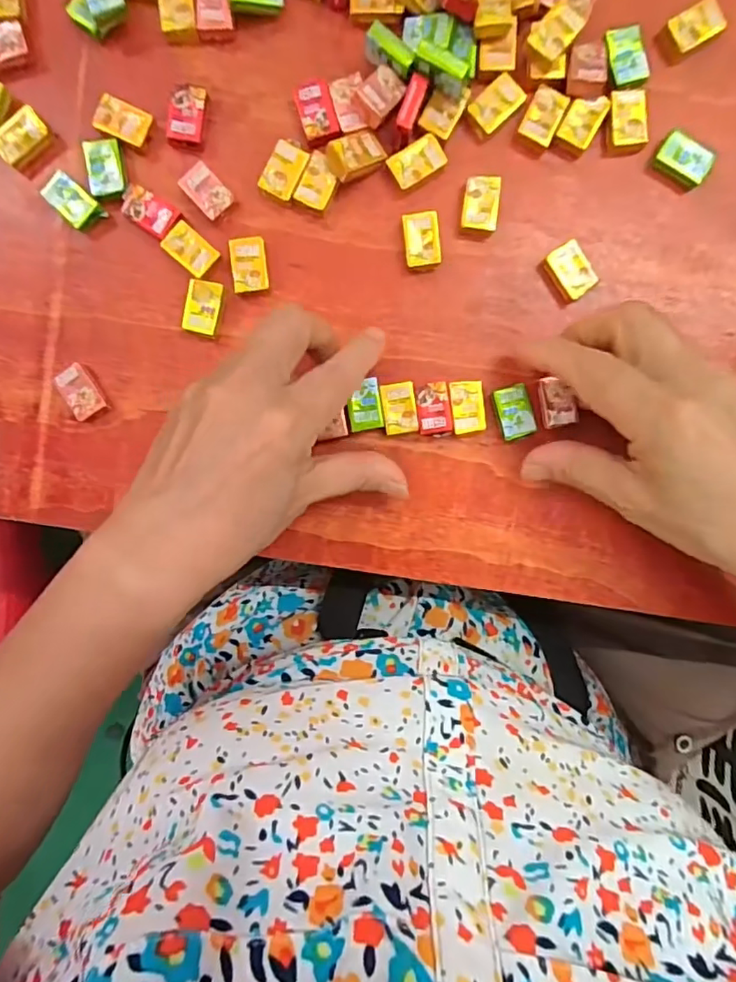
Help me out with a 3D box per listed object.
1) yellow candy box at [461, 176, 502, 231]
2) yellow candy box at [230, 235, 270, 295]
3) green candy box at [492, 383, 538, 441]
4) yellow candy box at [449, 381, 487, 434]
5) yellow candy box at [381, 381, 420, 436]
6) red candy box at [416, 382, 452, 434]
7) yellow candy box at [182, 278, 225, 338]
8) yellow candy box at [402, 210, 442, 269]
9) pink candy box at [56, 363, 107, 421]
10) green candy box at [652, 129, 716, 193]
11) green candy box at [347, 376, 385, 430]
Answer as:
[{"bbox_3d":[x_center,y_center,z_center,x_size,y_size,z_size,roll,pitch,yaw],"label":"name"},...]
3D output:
[{"bbox_3d":[0.056,-0.141,0.268,0.018,0.007,0.023,6,95,0],"label":"yellow candy box"},{"bbox_3d":[-0.058,-0.111,0.271,0.017,0.007,0.025,-5,95,1],"label":"yellow candy box"},{"bbox_3d":[0.074,-0.040,0.274,0.017,0.004,0.026,-14,95,2],"label":"green candy box"},{"bbox_3d":[0.050,-0.042,0.277,0.017,0.006,0.026,-8,95,1],"label":"yellow candy box"},{"bbox_3d":[0.016,-0.042,0.274,0.017,0.004,0.025,-7,95,1],"label":"yellow candy box"},{"bbox_3d":[0.033,-0.042,0.277,0.017,0.006,0.025,-6,95,1],"label":"red candy box"},{"bbox_3d":[-0.082,-0.091,0.273,0.016,0.006,0.026,11,95,0],"label":"yellow candy box"},{"bbox_3d":[0.027,-0.124,0.271,0.018,0.010,0.025,-6,95,1],"label":"yellow candy box"},{"bbox_3d":[-0.145,-0.050,0.278,0.016,0.010,0.025,-33,94,3],"label":"pink candy box"},{"bbox_3d":[0.153,-0.161,0.266,0.027,0.010,0.016,36,94,-2],"label":"green candy box"},{"bbox_3d":[-0.002,-0.043,0.274,0.016,0.004,0.025,-8,95,1],"label":"green candy box"}]

